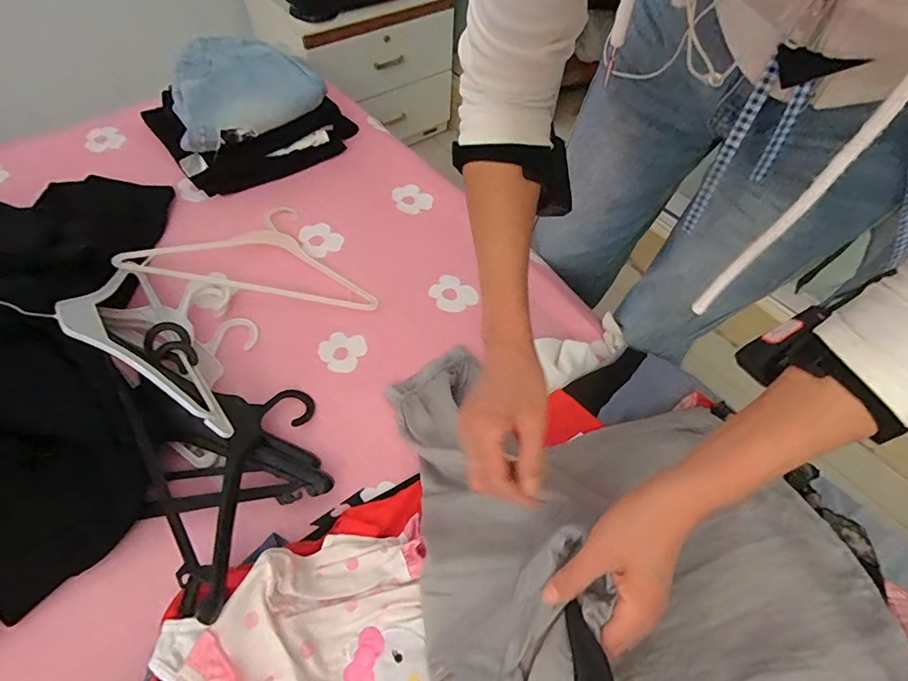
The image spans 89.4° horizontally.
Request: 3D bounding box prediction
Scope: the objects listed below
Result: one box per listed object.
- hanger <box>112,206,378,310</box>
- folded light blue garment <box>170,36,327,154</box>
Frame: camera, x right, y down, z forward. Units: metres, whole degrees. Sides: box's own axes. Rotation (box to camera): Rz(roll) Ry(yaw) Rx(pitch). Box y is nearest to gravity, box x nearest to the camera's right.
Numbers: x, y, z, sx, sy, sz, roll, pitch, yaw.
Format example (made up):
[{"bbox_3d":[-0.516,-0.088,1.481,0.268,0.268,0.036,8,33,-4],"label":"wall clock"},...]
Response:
[{"bbox_3d":[-0.300,-0.145,0.745,0.373,0.032,0.194,9,50,-4],"label":"hanger"},{"bbox_3d":[-0.401,-0.447,0.814,0.237,0.057,0.250,35,61,20],"label":"folded light blue garment"}]

